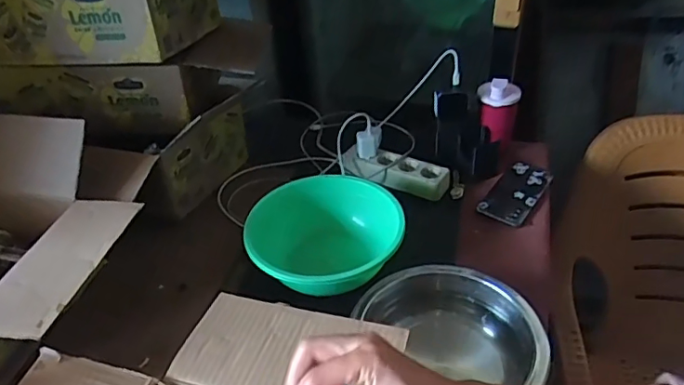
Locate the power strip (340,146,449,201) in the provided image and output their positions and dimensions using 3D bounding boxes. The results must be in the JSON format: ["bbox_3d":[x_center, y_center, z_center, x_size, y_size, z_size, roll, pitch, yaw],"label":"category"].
[{"bbox_3d":[0.096,-0.041,0.968,0.202,0.034,0.060,15,42,21],"label":"power strip"}]

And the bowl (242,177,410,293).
[{"bbox_3d":[-0.022,0.073,0.791,0.235,0.088,0.207,-17,41,-18],"label":"bowl"}]

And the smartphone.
[{"bbox_3d":[0.307,0.000,0.926,0.080,0.016,0.162,24,45,29],"label":"smartphone"}]

